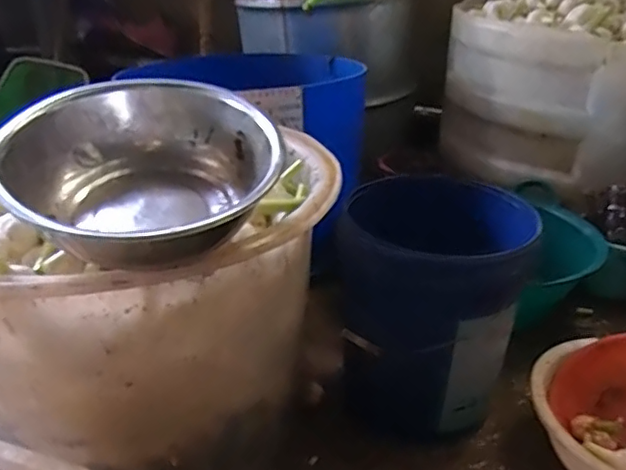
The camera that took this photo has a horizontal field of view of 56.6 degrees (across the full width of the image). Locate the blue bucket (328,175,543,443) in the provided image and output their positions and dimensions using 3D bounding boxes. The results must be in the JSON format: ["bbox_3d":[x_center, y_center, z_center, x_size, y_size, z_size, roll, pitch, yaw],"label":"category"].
[{"bbox_3d":[0.187,0.116,0.963,0.269,0.327,0.269,9,29,13],"label":"blue bucket"}]

